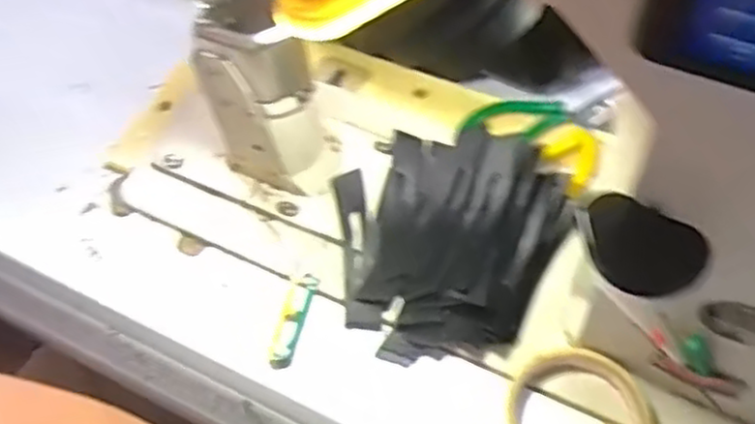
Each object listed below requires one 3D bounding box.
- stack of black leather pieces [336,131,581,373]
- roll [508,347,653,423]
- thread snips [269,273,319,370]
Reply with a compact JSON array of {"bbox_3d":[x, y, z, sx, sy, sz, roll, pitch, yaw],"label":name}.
[{"bbox_3d":[0.058,0.010,0.573,0.172,0.054,0.185,-5,52,-2],"label":"stack of black leather pieces"},{"bbox_3d":[0.131,0.133,0.495,0.092,0.015,0.090,-1,52,1],"label":"roll"},{"bbox_3d":[-0.063,0.079,0.561,0.020,0.011,0.075,12,54,12],"label":"thread snips"}]

